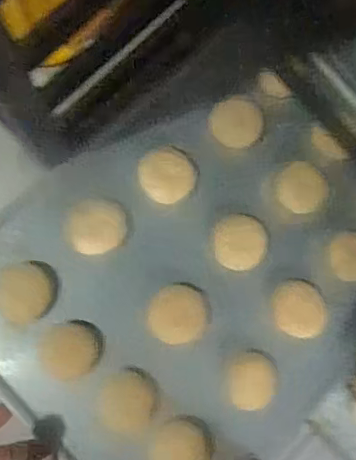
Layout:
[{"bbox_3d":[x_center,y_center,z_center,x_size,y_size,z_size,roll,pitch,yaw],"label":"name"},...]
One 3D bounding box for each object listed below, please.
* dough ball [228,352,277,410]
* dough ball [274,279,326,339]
[{"bbox_3d":[0.067,0.141,0.535,0.043,0.031,0.051,0,86,-6],"label":"dough ball"},{"bbox_3d":[0.118,0.076,0.549,0.051,0.018,0.054,0,86,-6],"label":"dough ball"}]

